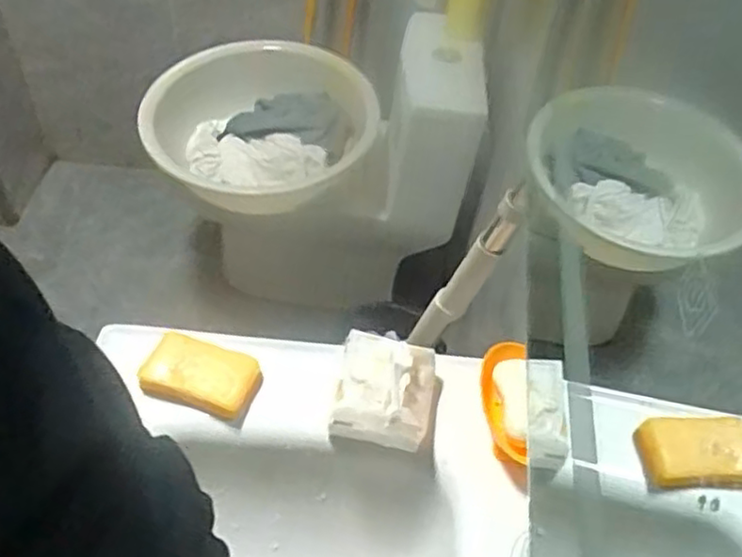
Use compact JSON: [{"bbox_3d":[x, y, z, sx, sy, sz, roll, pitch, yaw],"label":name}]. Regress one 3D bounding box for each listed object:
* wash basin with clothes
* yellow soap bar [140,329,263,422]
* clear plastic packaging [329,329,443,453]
[{"bbox_3d":[-0.248,-0.311,1.444,0.462,0.158,0.439,2,50,-2],"label":"wash basin with clothes"},{"bbox_3d":[-0.169,0.097,0.675,0.108,0.027,0.066,14,51,8],"label":"yellow soap bar"},{"bbox_3d":[0.015,0.105,0.659,0.097,0.049,0.102,13,51,7],"label":"clear plastic packaging"}]

